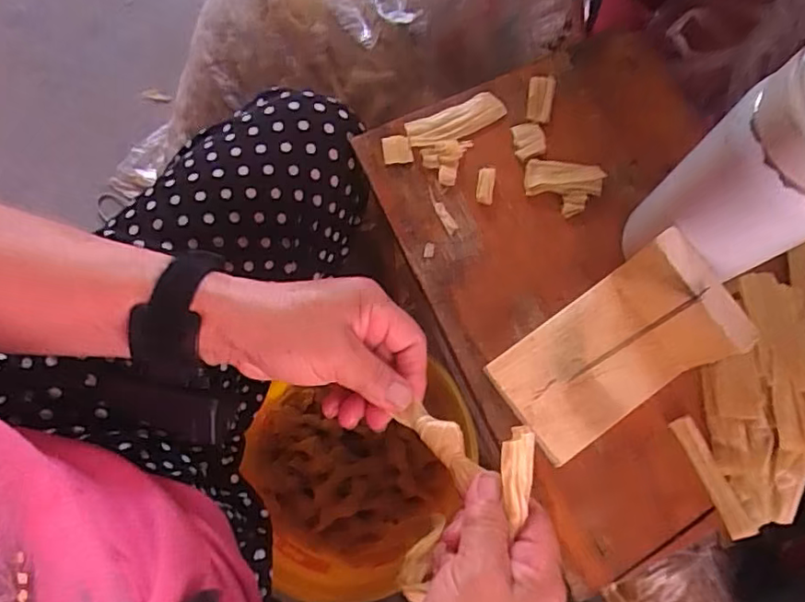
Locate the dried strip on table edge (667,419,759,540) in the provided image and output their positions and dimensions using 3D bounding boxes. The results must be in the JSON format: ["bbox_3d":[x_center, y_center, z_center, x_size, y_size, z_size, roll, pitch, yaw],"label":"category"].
[{"bbox_3d":[0.194,0.110,0.372,0.015,0.007,0.077,-23,77,-6],"label":"dried strip on table edge"}]

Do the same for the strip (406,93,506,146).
[{"bbox_3d":[0.039,-0.131,0.435,0.076,0.008,0.026,-23,77,-6],"label":"strip"}]

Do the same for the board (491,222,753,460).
[{"bbox_3d":[0.125,0.031,0.354,0.128,0.071,0.079,-32,78,-8],"label":"board"}]

